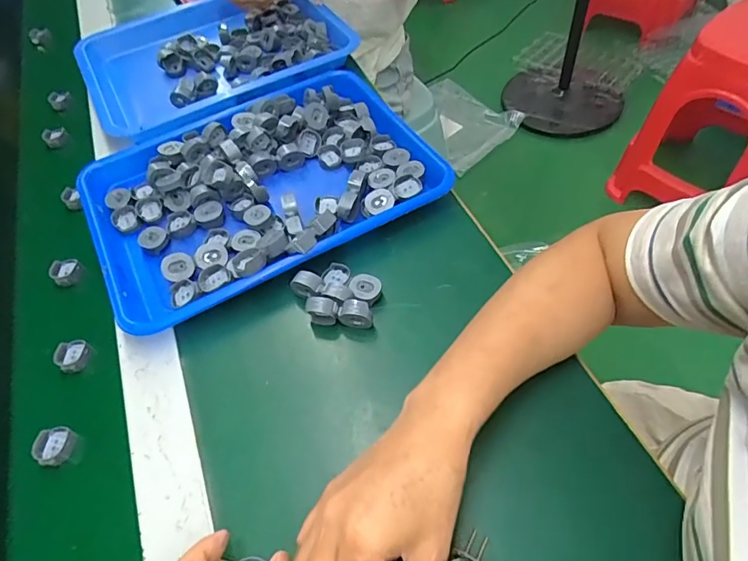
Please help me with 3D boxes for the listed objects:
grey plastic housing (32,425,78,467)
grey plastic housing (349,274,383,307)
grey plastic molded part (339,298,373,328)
[{"bbox_3d":[-0.252,0.130,0.393,0.025,0.012,0.029,12,57,14],"label":"grey plastic housing"},{"bbox_3d":[-0.007,0.008,0.439,0.027,0.010,0.027,-5,54,3],"label":"grey plastic housing"},{"bbox_3d":[-0.015,0.028,0.419,0.028,0.026,0.014,8,56,12],"label":"grey plastic molded part"}]

